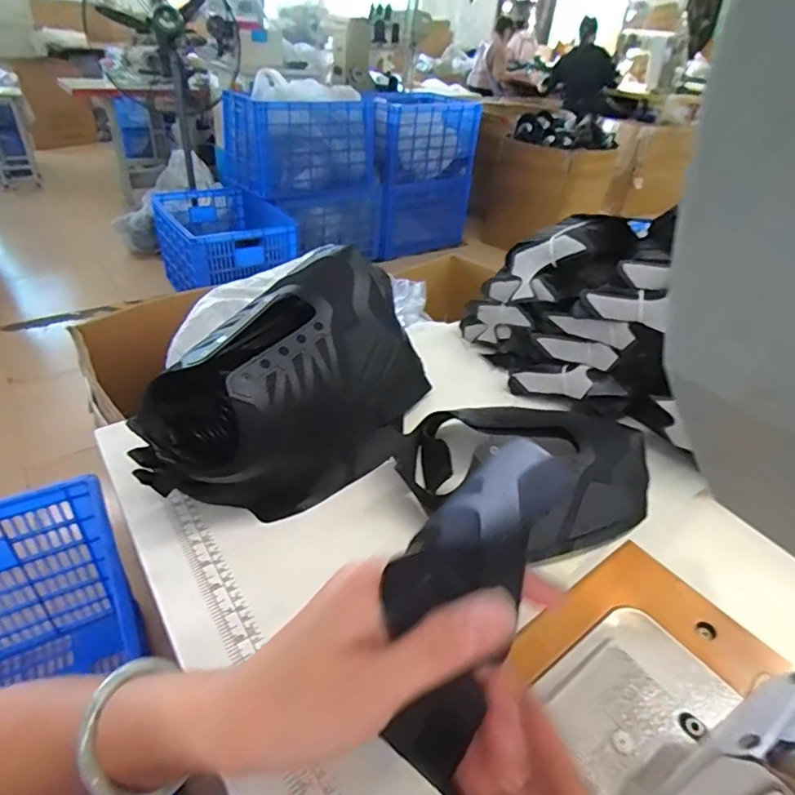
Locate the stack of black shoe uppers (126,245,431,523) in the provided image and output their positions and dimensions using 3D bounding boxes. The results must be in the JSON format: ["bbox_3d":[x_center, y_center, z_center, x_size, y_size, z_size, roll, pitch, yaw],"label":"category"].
[{"bbox_3d":[-0.078,-0.023,0.517,0.118,0.183,0.336,25,41,26],"label":"stack of black shoe uppers"}]

